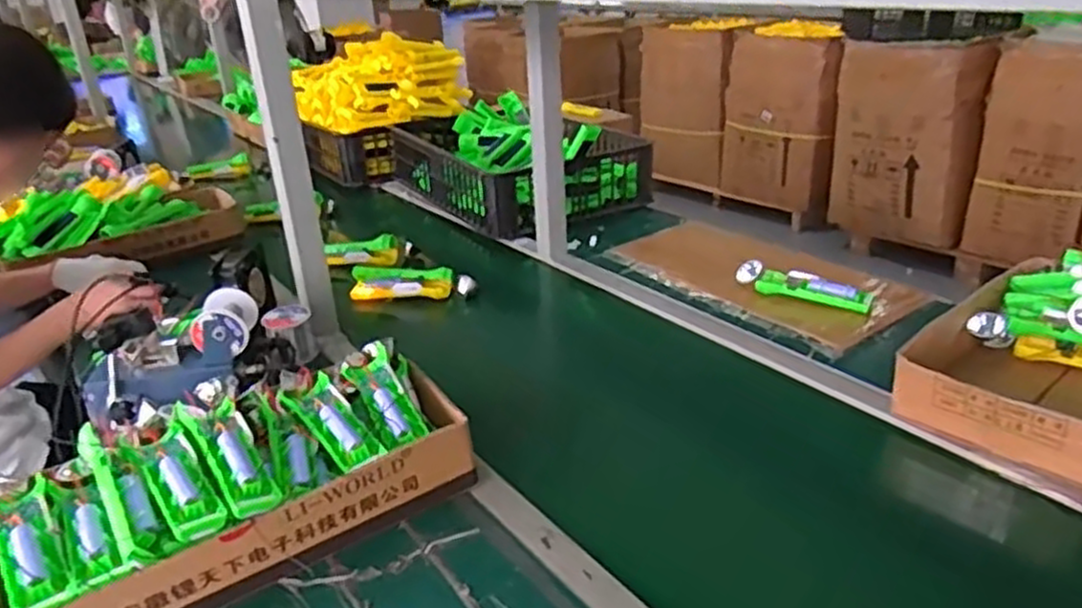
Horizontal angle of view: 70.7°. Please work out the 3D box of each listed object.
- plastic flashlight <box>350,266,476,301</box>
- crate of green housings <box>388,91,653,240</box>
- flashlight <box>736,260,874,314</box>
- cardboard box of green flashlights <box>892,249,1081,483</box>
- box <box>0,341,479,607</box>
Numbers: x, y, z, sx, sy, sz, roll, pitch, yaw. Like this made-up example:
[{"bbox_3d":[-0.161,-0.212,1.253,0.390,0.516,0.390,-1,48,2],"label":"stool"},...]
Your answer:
[{"bbox_3d":[-0.218,-0.032,1.284,0.219,0.049,0.046,2,26,9],"label":"plastic flashlight"},{"bbox_3d":[-0.067,-0.329,1.738,0.375,0.174,0.619,-19,31,-30],"label":"crate of green housings"},{"bbox_3d":[0.399,-0.027,1.163,0.206,0.027,0.049,20,34,38],"label":"flashlight"},{"bbox_3d":[0.605,0.051,0.896,0.370,0.118,0.239,-24,33,-37],"label":"cardboard box of green flashlights"},{"bbox_3d":[-0.291,0.173,0.753,0.405,0.114,0.185,-18,30,-29],"label":"box"}]

